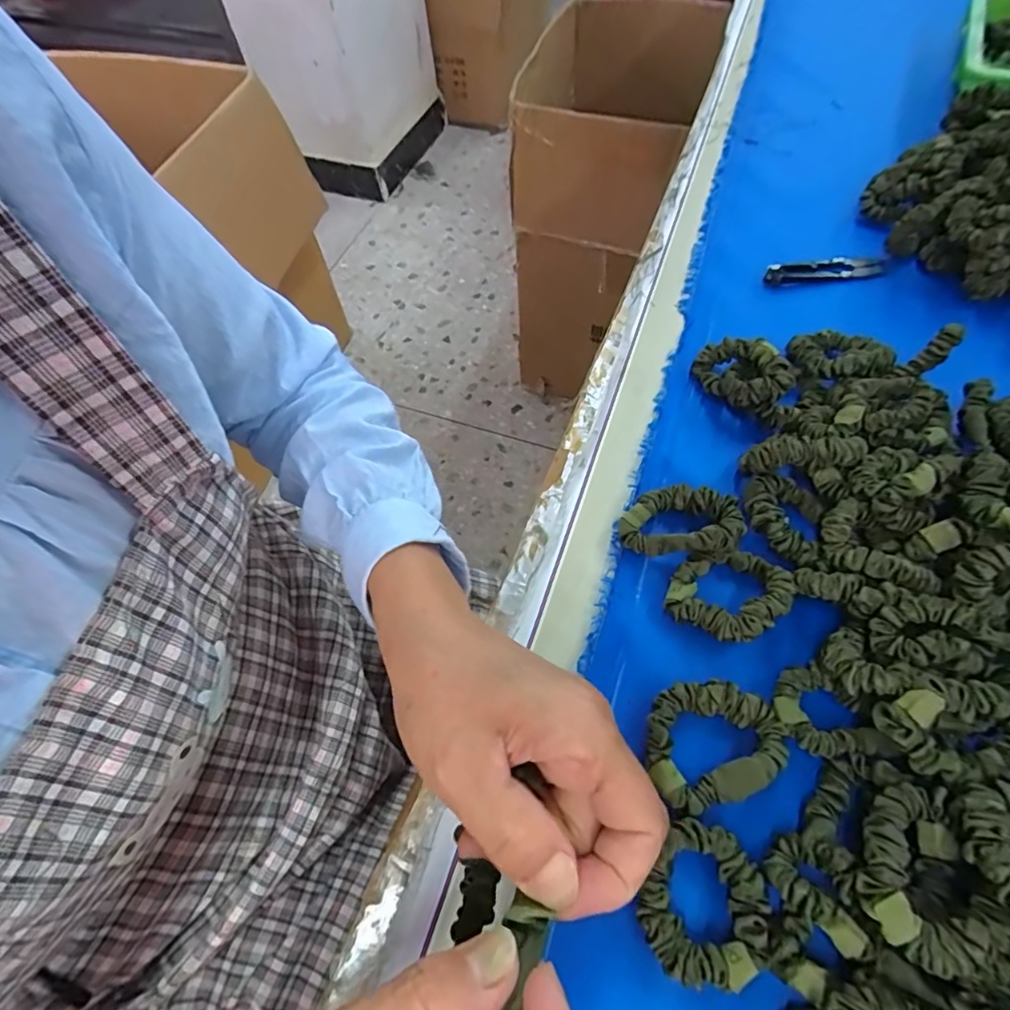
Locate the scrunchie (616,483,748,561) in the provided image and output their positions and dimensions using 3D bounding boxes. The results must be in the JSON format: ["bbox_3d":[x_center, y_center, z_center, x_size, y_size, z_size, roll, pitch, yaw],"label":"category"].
[{"bbox_3d":[0.105,0.009,0.325,0.067,0.020,0.046,9,62,9],"label":"scrunchie"}]

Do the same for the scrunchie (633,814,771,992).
[{"bbox_3d":[0.087,0.171,0.233,0.049,0.009,0.058,29,67,18],"label":"scrunchie"}]

